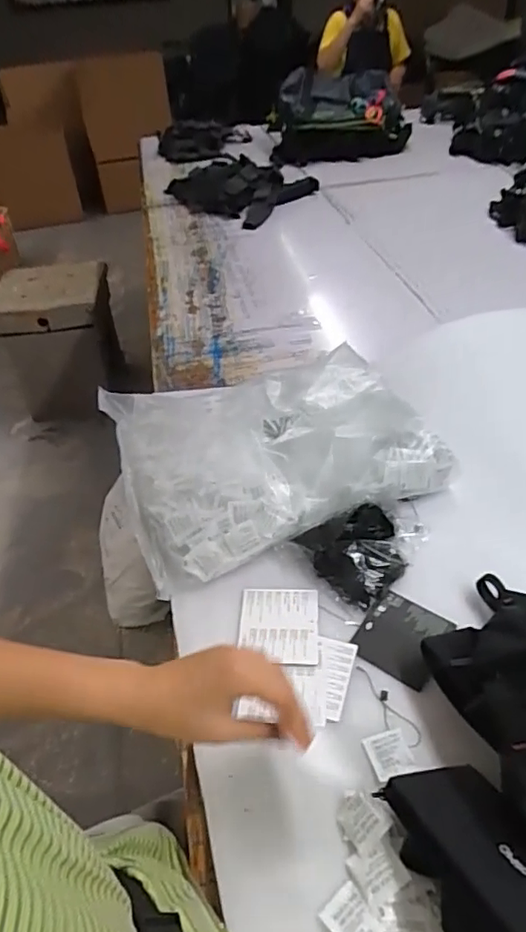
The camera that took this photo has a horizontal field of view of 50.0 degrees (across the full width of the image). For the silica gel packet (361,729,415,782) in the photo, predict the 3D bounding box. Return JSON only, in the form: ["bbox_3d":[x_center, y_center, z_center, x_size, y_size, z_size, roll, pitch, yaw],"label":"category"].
[{"bbox_3d":[0.120,0.273,0.533,0.040,0.004,0.040,-15,43,-10],"label":"silica gel packet"}]

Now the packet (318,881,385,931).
[{"bbox_3d":[0.069,0.355,0.439,0.035,0.007,0.040,-30,47,-25],"label":"packet"}]

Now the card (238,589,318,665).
[{"bbox_3d":[0.018,0.184,0.650,0.090,0.009,0.094,0,42,8],"label":"card"}]

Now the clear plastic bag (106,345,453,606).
[{"bbox_3d":[0.009,-0.032,0.831,0.437,0.101,0.347,-18,43,-14],"label":"clear plastic bag"}]

